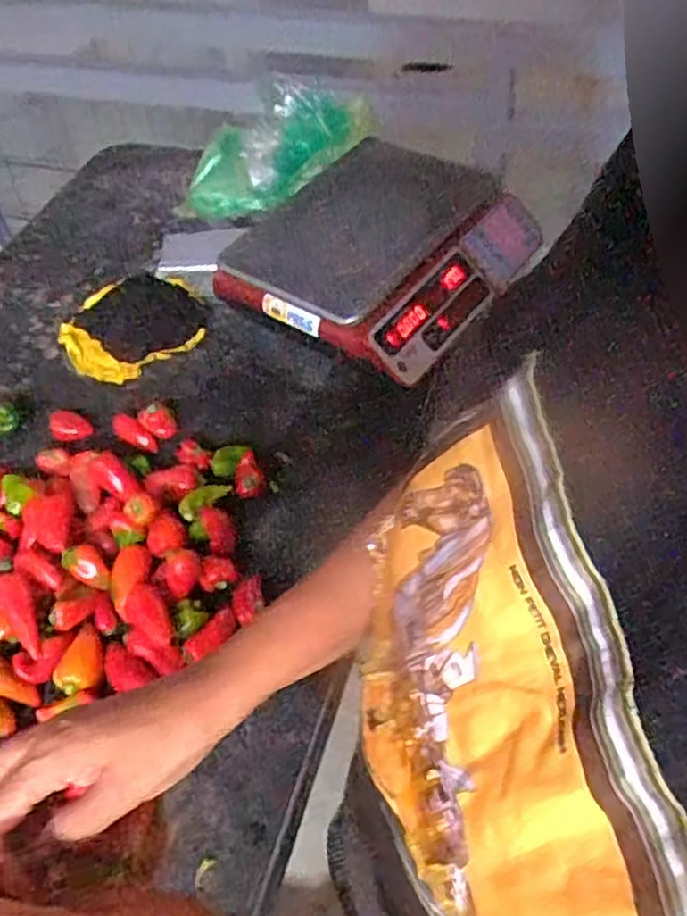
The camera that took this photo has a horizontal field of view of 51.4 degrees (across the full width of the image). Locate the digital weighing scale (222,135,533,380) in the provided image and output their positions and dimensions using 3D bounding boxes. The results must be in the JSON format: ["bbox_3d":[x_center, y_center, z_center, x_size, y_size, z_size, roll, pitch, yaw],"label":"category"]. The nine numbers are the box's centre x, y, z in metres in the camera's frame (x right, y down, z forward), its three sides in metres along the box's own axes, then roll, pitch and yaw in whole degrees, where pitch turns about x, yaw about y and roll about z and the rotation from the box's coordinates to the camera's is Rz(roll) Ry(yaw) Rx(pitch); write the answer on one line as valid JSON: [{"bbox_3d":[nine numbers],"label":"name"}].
[{"bbox_3d":[0.059,-0.277,1.002,0.321,0.108,0.368,32,61,25],"label":"digital weighing scale"}]

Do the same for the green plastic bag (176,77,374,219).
[{"bbox_3d":[-0.117,-0.498,1.167,0.342,0.116,0.155,-28,53,8],"label":"green plastic bag"}]

